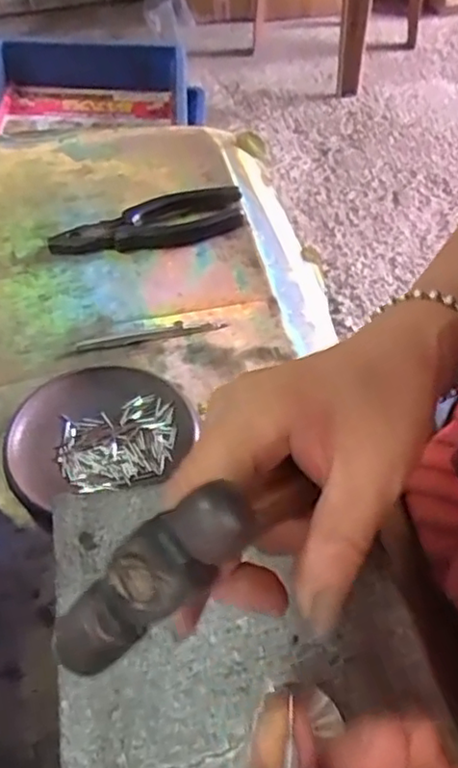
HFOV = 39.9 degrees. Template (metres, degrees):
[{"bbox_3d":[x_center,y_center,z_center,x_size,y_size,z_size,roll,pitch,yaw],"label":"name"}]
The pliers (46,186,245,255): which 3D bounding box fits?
[{"bbox_3d":[-0.066,-0.132,0.523,0.158,0.018,0.054,-12,51,-10],"label":"pliers"}]

